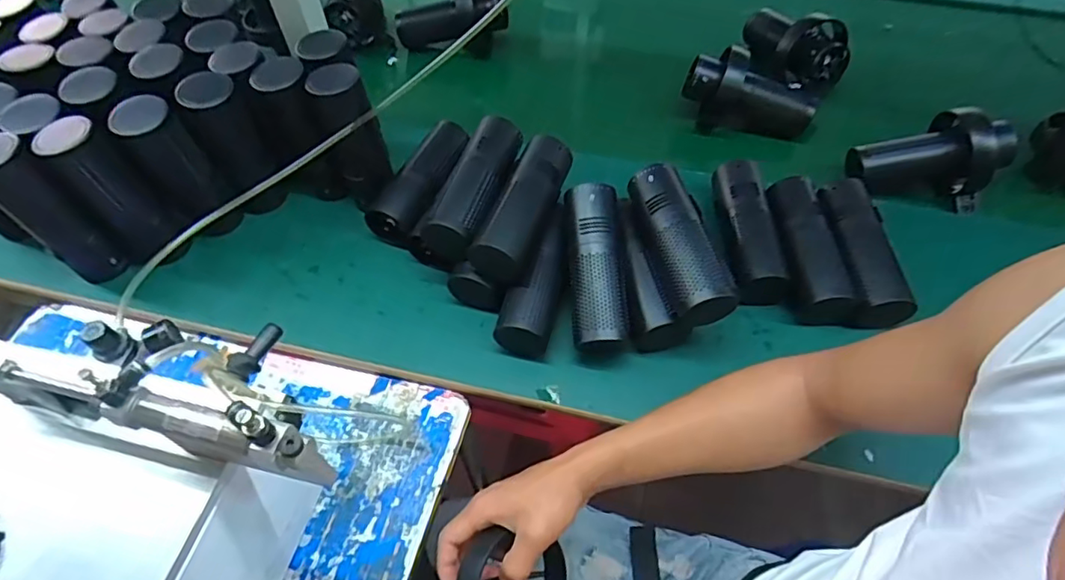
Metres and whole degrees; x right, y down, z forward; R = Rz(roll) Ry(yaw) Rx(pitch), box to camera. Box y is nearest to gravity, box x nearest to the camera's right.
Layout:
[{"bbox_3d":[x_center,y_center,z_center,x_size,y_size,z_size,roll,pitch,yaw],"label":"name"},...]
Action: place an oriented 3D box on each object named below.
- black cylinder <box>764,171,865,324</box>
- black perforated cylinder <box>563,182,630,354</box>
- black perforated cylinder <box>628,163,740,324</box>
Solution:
[{"bbox_3d":[0.290,-0.043,0.621,0.058,0.050,0.164,0,55,0],"label":"black cylinder"},{"bbox_3d":[0.065,-0.021,0.590,0.059,0.063,0.165,-3,77,-2],"label":"black perforated cylinder"},{"bbox_3d":[0.142,-0.049,0.565,0.056,0.046,0.165,-14,56,-9],"label":"black perforated cylinder"}]

